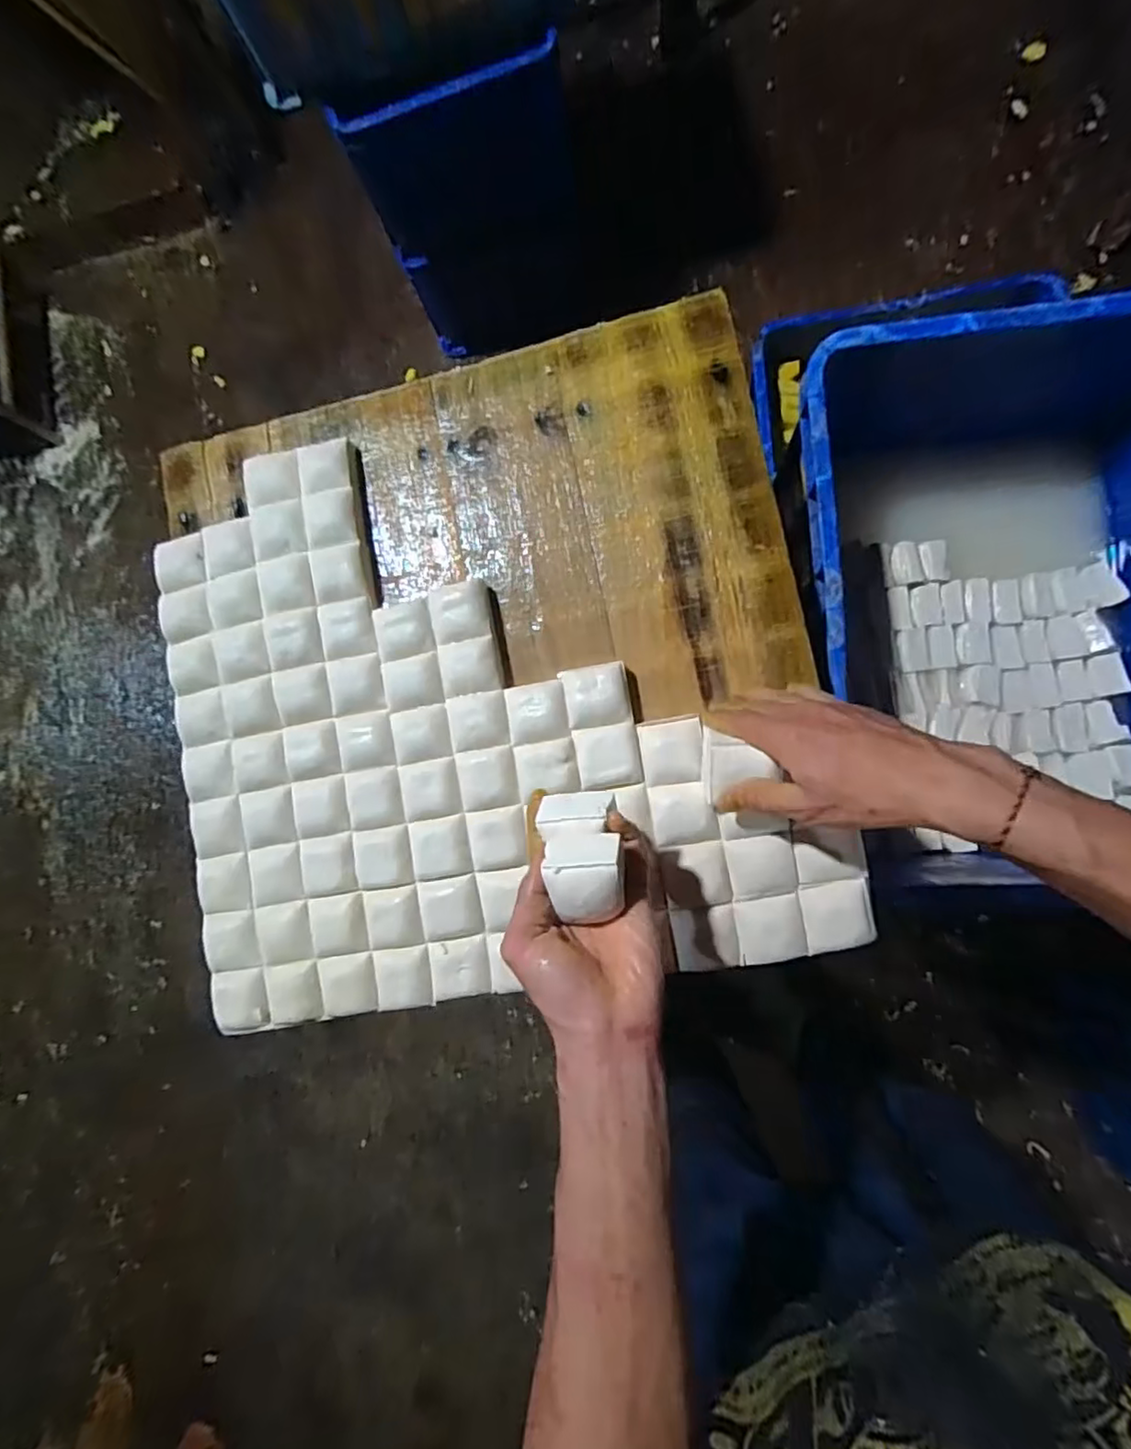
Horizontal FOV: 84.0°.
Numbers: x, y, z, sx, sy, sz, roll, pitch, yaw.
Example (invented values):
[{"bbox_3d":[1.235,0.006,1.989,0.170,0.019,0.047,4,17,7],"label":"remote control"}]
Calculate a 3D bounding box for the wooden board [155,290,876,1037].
[{"bbox_3d":[-0.073,-0.051,0.505,0.515,0.032,0.519,-11,84,8],"label":"wooden board"}]

